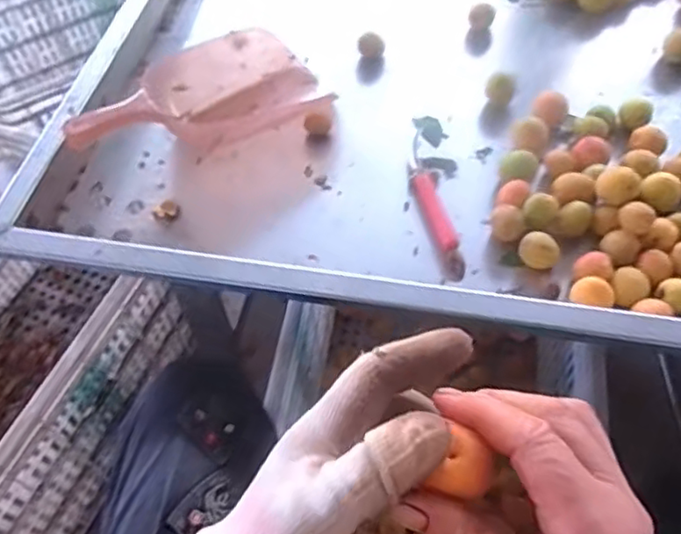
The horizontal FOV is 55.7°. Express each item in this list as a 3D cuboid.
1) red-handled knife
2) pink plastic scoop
[{"bbox_3d":[0.094,-0.071,0.670,0.024,0.023,0.198,-10,56,-4],"label":"red-handled knife"},{"bbox_3d":[-0.165,-0.213,0.752,0.283,0.090,0.179,-17,56,-8],"label":"pink plastic scoop"}]

